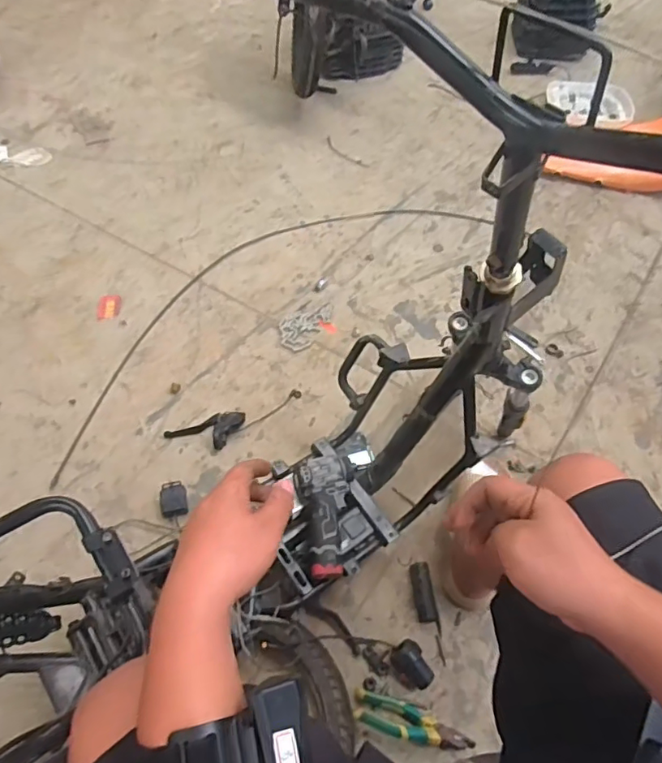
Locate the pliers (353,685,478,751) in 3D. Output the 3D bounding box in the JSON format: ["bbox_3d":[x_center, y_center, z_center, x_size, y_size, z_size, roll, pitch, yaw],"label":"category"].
[{"bbox_3d":[0.130,0.539,0.847,0.194,0.041,0.053,14,58,7],"label":"pliers"}]

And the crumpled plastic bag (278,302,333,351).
[{"bbox_3d":[-0.053,-0.133,1.310,0.152,0.008,0.118,-18,59,-13],"label":"crumpled plastic bag"}]

